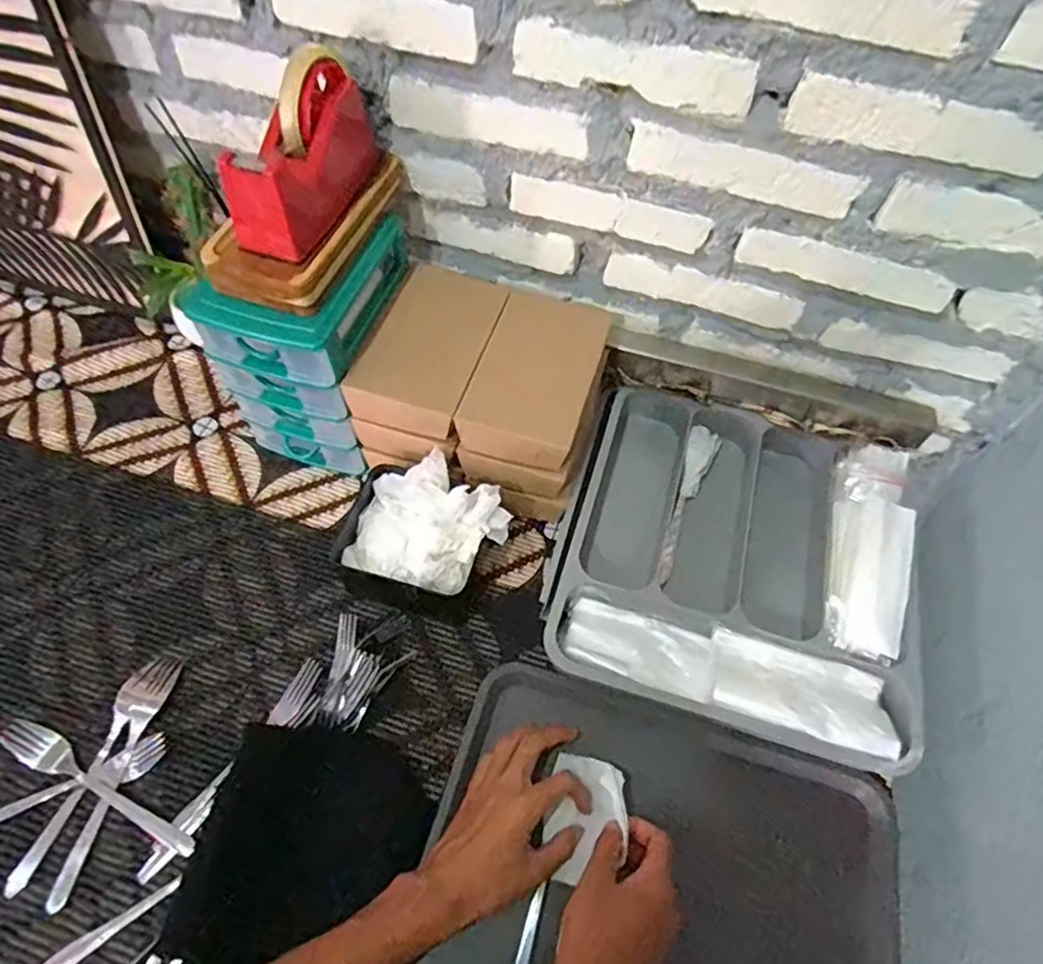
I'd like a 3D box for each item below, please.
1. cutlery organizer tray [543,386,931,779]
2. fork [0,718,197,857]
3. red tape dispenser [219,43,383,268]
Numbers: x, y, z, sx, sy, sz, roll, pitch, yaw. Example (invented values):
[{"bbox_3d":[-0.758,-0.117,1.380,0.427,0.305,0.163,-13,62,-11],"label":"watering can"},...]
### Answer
[{"bbox_3d":[0.220,0.071,0.643,0.328,0.071,0.349,18,59,8],"label":"cutlery organizer tray"},{"bbox_3d":[-0.349,0.246,0.526,0.200,0.013,0.028,22,60,10],"label":"fork"},{"bbox_3d":[-0.180,-0.282,0.532,0.059,0.101,0.172,16,59,7],"label":"red tape dispenser"}]

